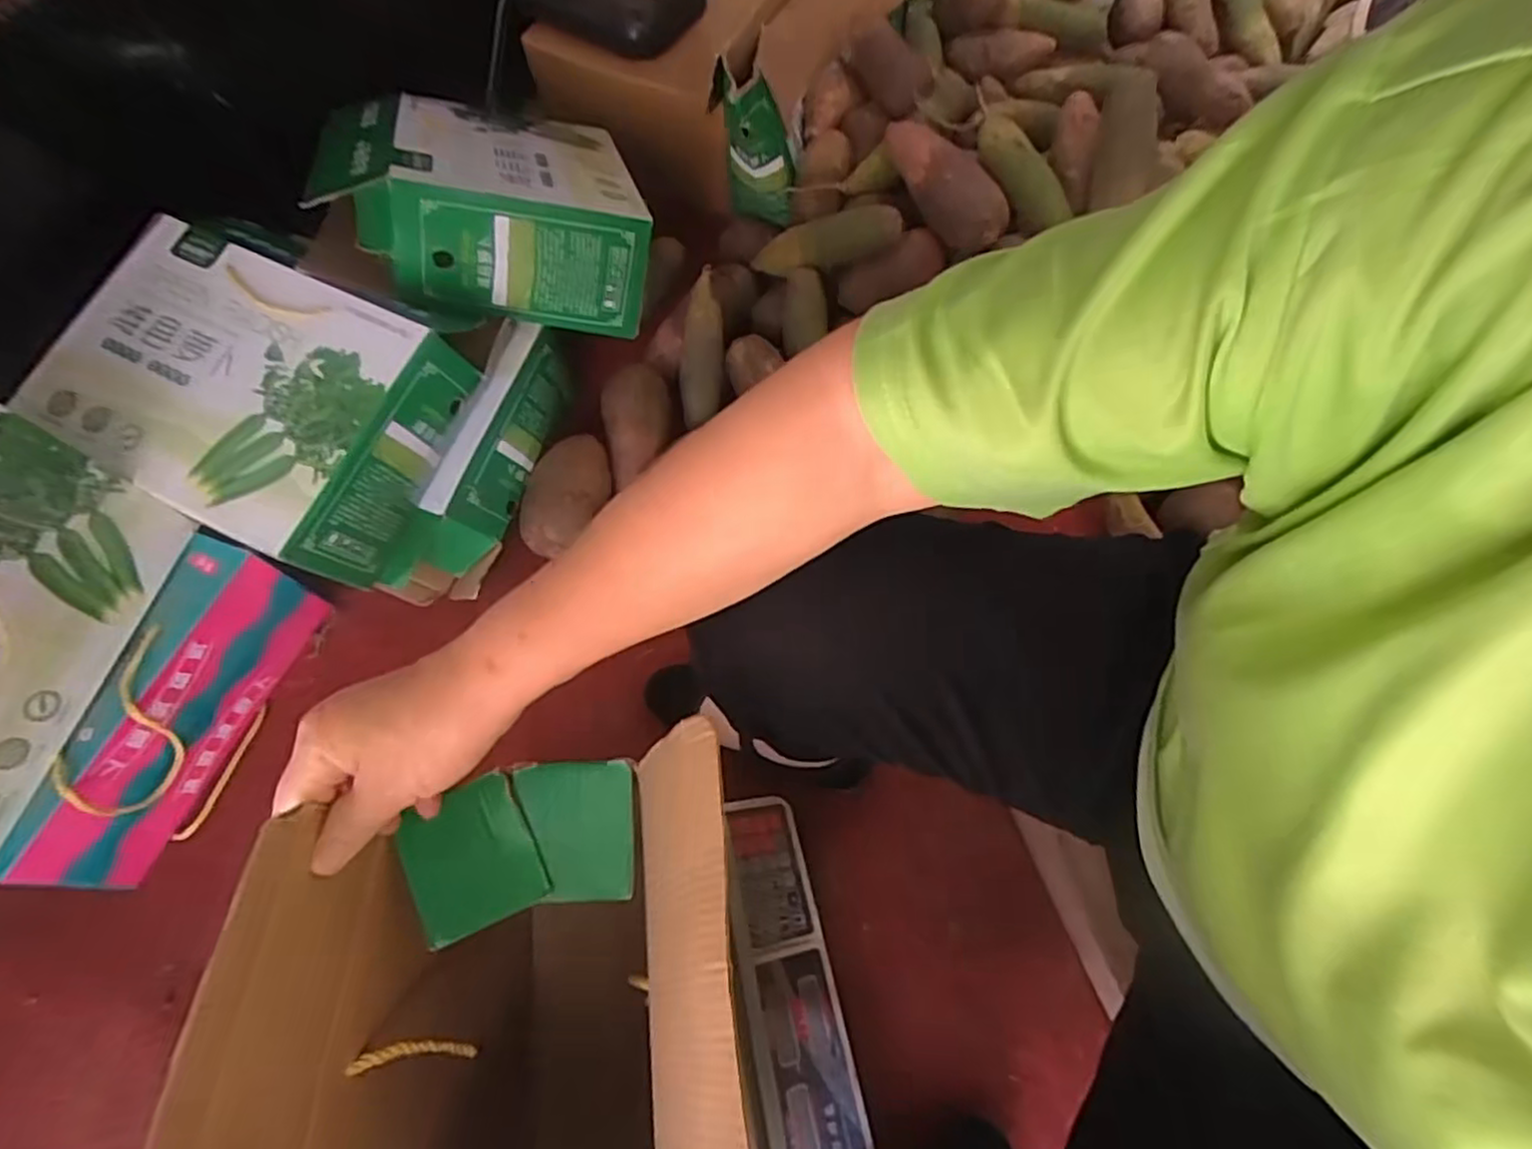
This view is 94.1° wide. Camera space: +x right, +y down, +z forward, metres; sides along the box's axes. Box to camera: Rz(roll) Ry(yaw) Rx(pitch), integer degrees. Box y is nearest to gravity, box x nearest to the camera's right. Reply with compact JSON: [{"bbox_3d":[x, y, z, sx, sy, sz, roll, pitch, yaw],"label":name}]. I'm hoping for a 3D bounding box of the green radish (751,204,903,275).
[{"bbox_3d":[0.062,-0.401,0.869,0.209,0.052,0.048,3,62,40],"label":"green radish"}]

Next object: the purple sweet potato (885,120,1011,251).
[{"bbox_3d":[0.210,-0.453,0.834,0.088,0.068,0.183,-21,66,-6],"label":"purple sweet potato"}]

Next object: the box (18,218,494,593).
[{"bbox_3d":[-0.524,-0.196,0.756,0.372,0.138,0.298,24,69,13],"label":"box"}]

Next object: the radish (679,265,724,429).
[{"bbox_3d":[-0.077,-0.284,0.902,0.053,0.177,0.047,12,30,8],"label":"radish"}]

